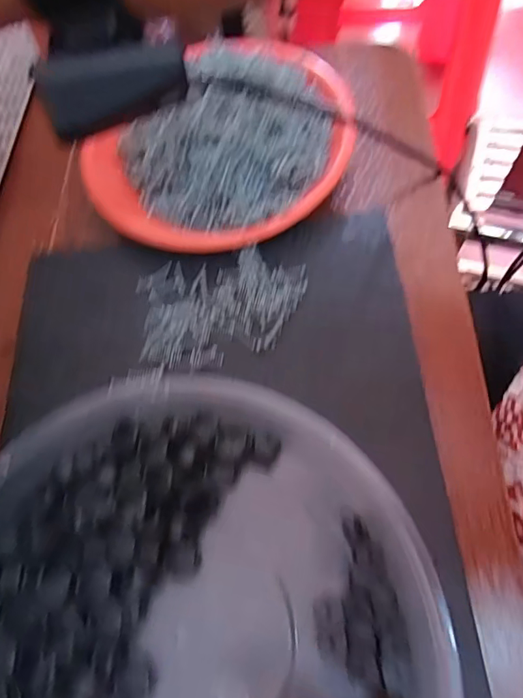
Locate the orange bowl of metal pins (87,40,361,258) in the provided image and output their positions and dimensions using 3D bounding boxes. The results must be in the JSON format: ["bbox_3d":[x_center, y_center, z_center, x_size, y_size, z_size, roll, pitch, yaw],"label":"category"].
[{"bbox_3d":[-0.024,-0.144,0.331,0.191,0.051,0.163,-34,68,-10],"label":"orange bowl of metal pins"}]

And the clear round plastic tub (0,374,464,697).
[{"bbox_3d":[-0.046,0.131,0.205,0.241,0.059,0.224,1,70,-2],"label":"clear round plastic tub"}]

